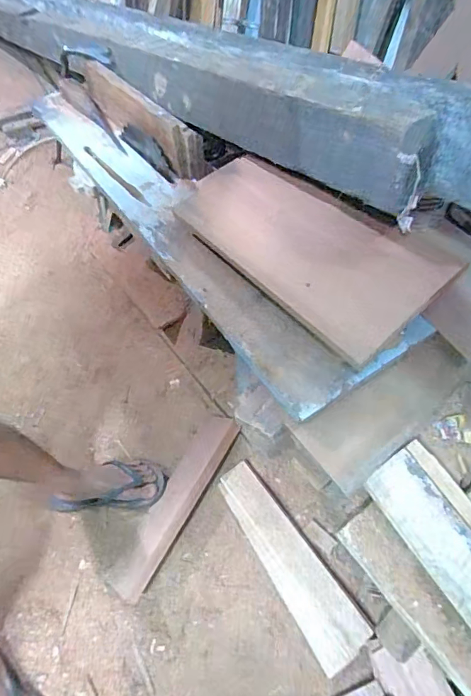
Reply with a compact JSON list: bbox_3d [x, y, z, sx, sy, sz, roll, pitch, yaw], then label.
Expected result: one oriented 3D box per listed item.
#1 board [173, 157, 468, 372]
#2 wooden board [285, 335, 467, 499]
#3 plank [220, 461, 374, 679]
[{"bbox_3d":[0.088,-0.183,0.717,0.207,0.034,0.470,-41,56,-10],"label":"board"},{"bbox_3d":[0.238,0.092,0.671,0.300,0.019,0.120,-27,82,-20],"label":"wooden board"},{"bbox_3d":[0.117,0.457,0.983,0.111,0.019,0.441,-30,59,-15],"label":"plank"}]

